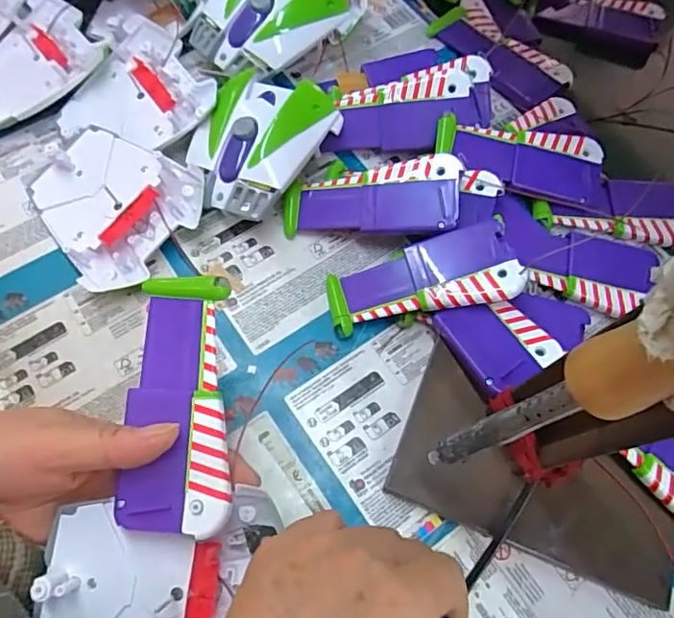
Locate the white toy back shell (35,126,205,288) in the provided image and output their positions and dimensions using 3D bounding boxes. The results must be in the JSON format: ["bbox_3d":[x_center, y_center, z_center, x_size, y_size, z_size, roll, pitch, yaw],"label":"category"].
[{"bbox_3d":[-0.153,-0.072,0.367,0.102,0.030,0.096,39,71,13],"label":"white toy back shell"}]

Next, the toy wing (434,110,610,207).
[{"bbox_3d":[0.130,-0.107,0.387,0.118,0.025,0.049,10,67,2],"label":"toy wing"}]

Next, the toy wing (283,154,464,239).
[{"bbox_3d":[0.022,-0.072,0.364,0.120,0.014,0.049,-4,66,15],"label":"toy wing"}]

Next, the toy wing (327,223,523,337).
[{"bbox_3d":[0.054,-0.019,0.342,0.117,0.012,0.048,-14,67,14],"label":"toy wing"}]

